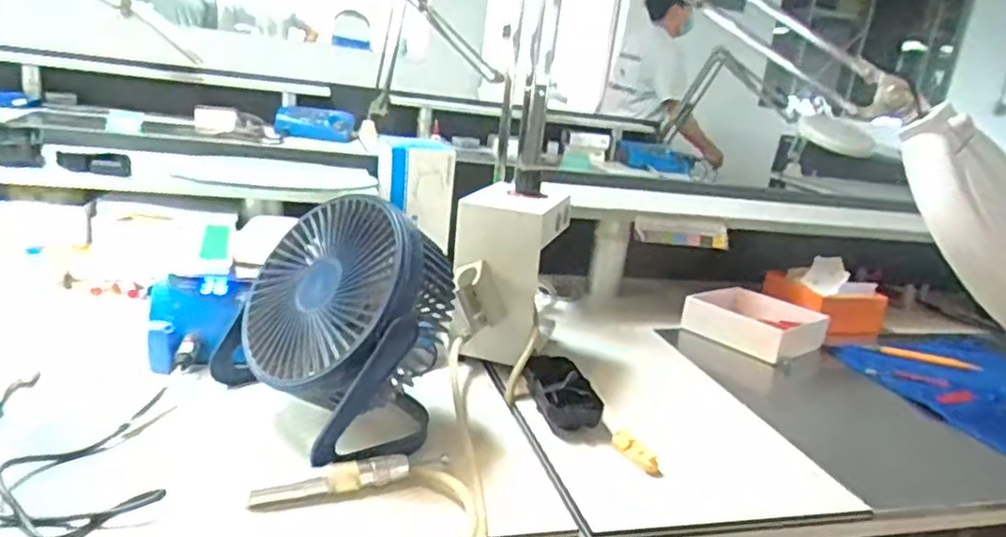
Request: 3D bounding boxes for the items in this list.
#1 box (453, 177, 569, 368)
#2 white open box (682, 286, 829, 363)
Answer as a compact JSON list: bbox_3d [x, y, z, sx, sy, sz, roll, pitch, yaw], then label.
[{"bbox_3d":[0.002,0.011,0.698,0.093,0.164,0.107,12,17,14],"label":"box"},{"bbox_3d":[0.324,0.071,0.886,0.141,0.044,0.135,-7,22,-41],"label":"white open box"}]

